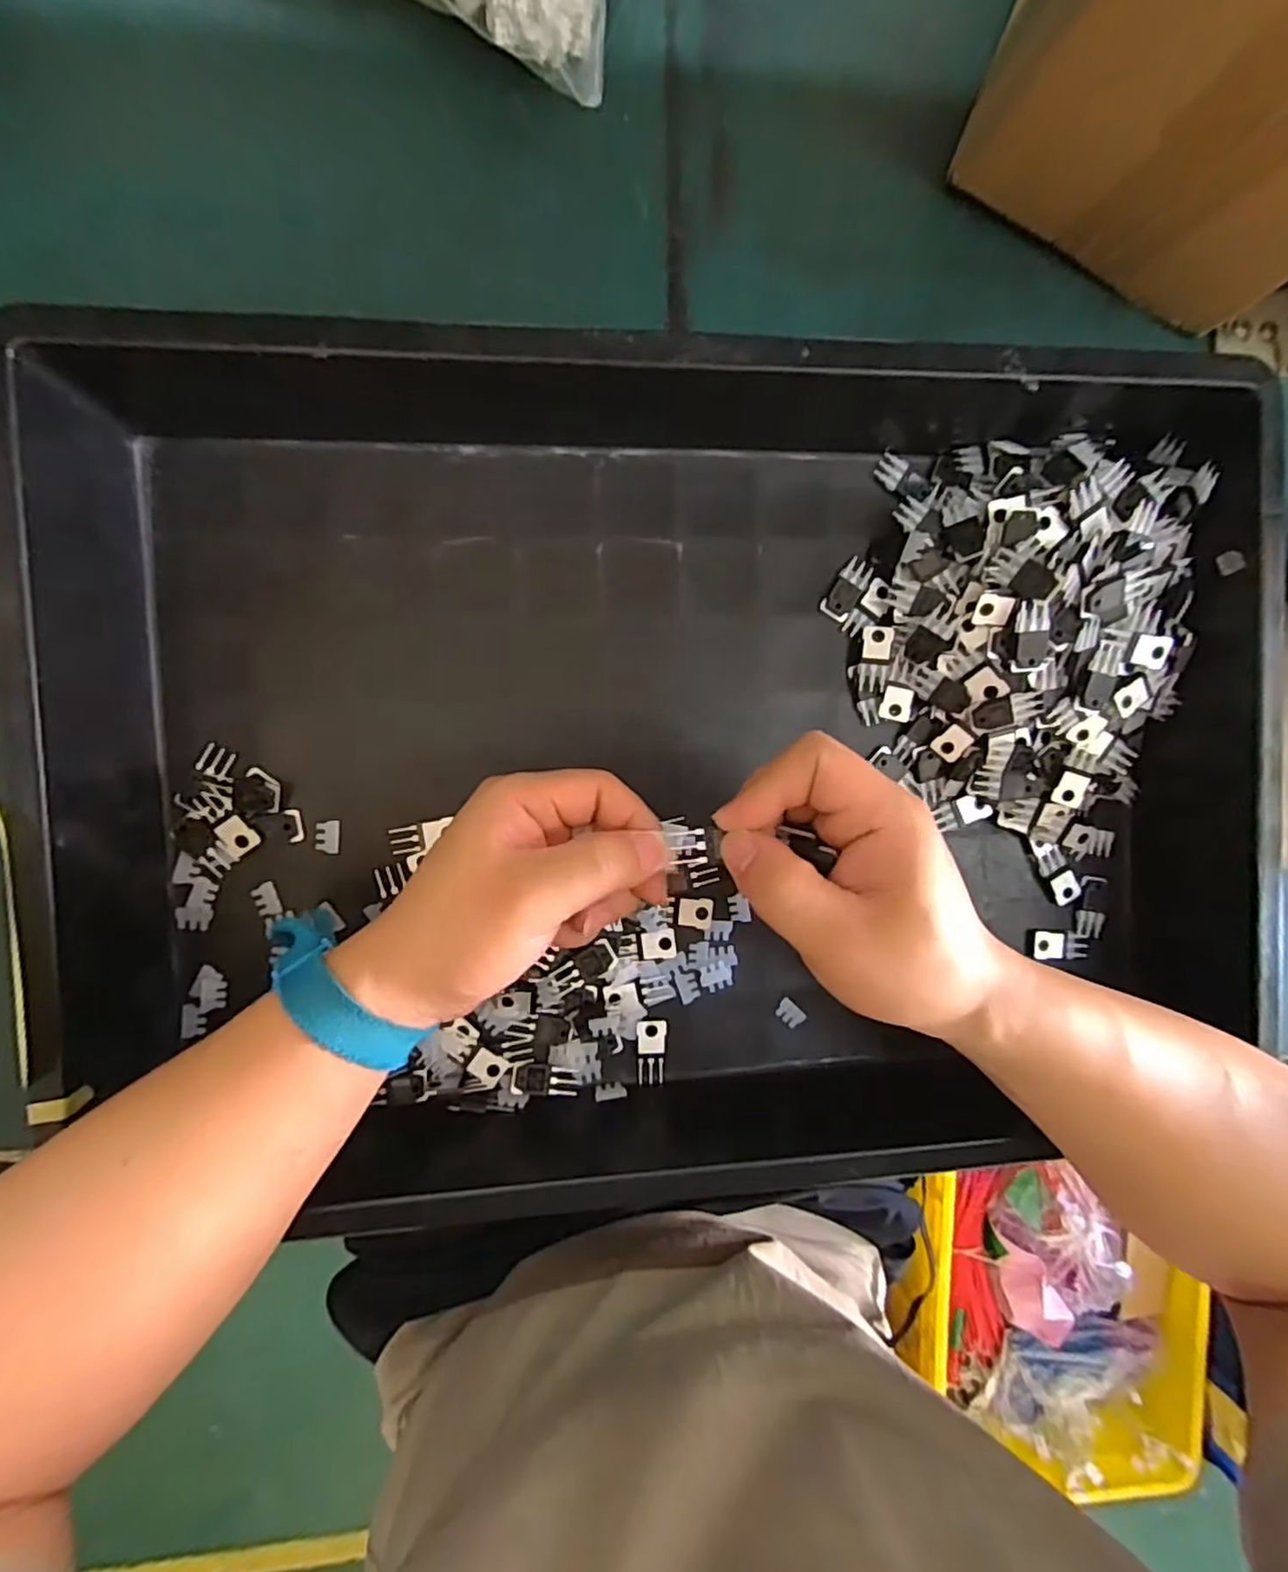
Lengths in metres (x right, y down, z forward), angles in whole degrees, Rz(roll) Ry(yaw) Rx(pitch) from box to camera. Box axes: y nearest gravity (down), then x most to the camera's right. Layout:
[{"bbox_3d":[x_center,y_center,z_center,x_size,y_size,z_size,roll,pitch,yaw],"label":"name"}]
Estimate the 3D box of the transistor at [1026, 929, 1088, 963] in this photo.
[{"bbox_3d":[0.232,0.090,0.376,0.033,0.006,0.016,4,92,-7],"label":"transistor"}]

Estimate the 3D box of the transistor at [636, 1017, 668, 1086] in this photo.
[{"bbox_3d":[0.004,0.142,0.354,0.016,0.004,0.037,3,92,-7],"label":"transistor"}]

